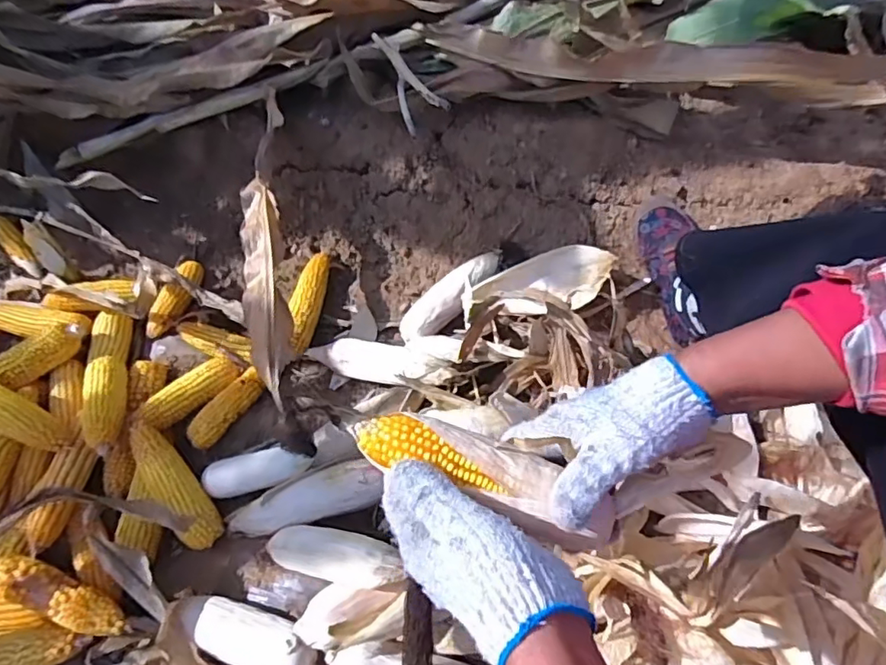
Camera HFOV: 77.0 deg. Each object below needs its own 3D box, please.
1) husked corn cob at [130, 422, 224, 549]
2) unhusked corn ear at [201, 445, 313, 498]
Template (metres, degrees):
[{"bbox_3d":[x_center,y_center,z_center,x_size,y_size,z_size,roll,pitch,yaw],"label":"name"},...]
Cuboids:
[{"bbox_3d":[-0.358,0.199,0.732,0.052,0.041,0.186,-37,80,-15],"label":"husked corn cob"},{"bbox_3d":[-0.244,0.179,0.725,0.167,0.037,0.042,-17,60,19],"label":"unhusked corn ear"}]

